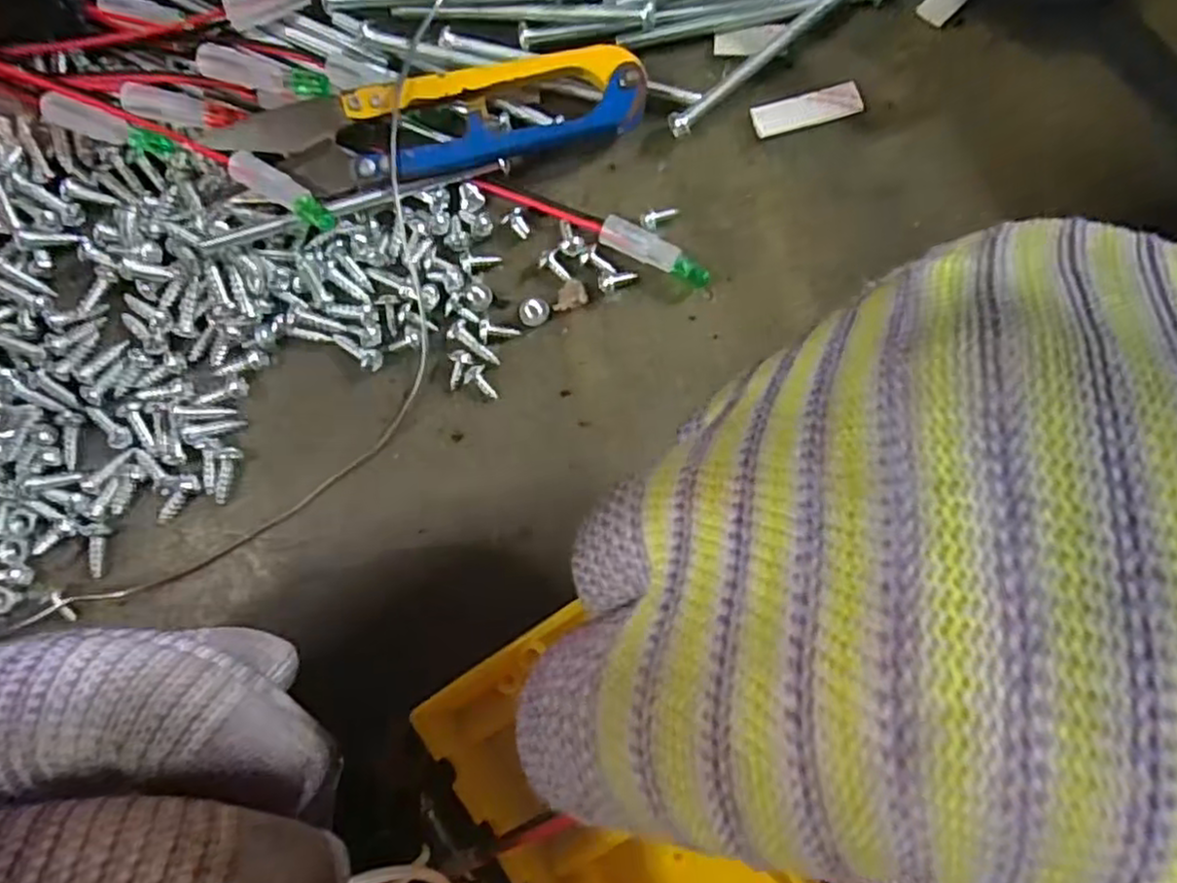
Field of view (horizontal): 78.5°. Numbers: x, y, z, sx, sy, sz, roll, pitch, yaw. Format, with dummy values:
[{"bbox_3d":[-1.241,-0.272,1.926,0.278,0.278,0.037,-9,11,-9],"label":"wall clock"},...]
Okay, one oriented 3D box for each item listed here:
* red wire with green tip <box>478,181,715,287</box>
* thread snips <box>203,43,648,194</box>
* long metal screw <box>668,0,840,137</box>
[{"bbox_3d":[0.002,-0.050,0.168,0.058,0.006,0.007,25,93,0],"label":"red wire with green tip"},{"bbox_3d":[-0.035,-0.072,0.164,0.093,0.012,0.022,-10,92,1],"label":"thread snips"},{"bbox_3d":[0.044,-0.091,0.165,0.061,0.007,0.005,-37,92,2],"label":"long metal screw"}]

